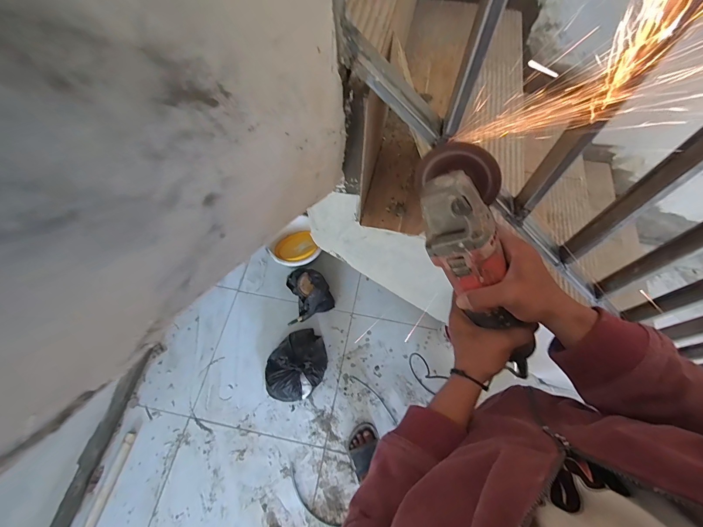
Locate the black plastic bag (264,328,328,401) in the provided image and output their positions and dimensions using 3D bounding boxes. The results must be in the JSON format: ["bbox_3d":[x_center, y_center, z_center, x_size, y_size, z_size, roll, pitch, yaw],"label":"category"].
[{"bbox_3d":[-0.197,0.375,1.203,0.196,0.117,0.258,33,69,14],"label":"black plastic bag"}]

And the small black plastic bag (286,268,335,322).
[{"bbox_3d":[-0.167,0.113,1.311,0.150,0.147,0.191,-25,67,-12],"label":"small black plastic bag"}]

